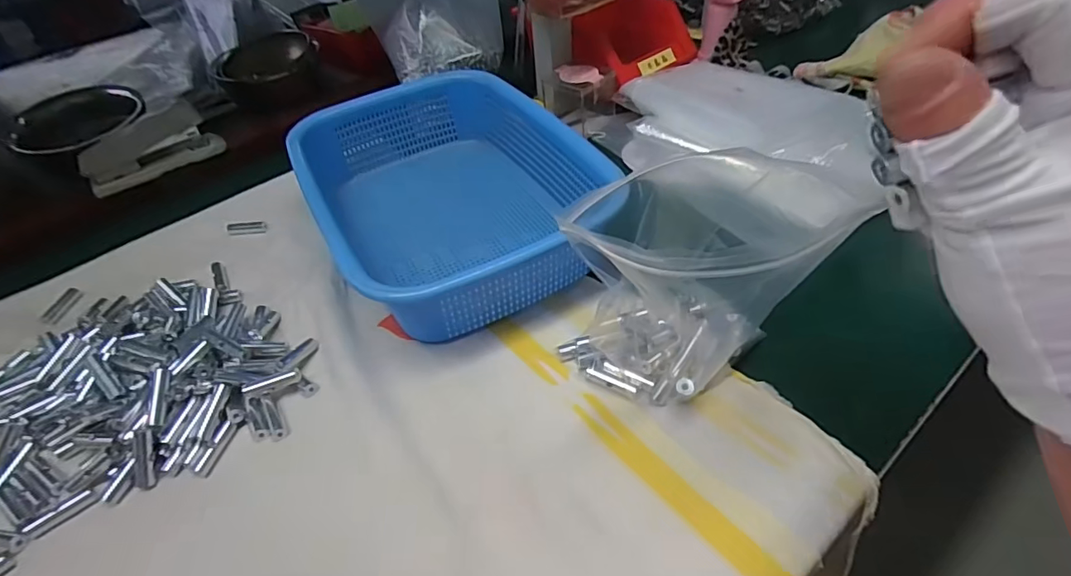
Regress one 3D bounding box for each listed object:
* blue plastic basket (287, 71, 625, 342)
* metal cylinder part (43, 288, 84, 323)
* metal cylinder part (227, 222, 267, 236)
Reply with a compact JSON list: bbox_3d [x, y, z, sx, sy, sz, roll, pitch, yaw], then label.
[{"bbox_3d":[-0.074,-0.085,0.437,0.203,0.065,0.267,-25,49,-18],"label":"blue plastic basket"},{"bbox_3d":[-0.389,0.016,0.431,0.011,0.014,0.040,-3,46,2],"label":"metal cylinder part"},{"bbox_3d":[-0.266,-0.056,0.483,0.035,0.010,0.010,-3,46,3],"label":"metal cylinder part"}]

